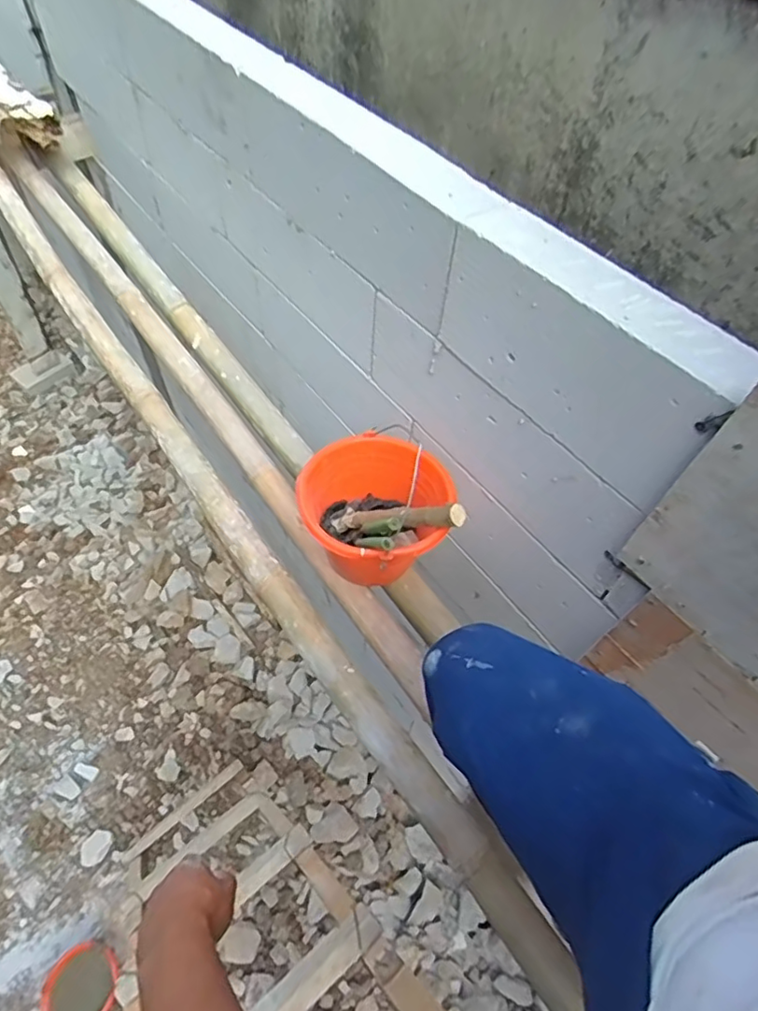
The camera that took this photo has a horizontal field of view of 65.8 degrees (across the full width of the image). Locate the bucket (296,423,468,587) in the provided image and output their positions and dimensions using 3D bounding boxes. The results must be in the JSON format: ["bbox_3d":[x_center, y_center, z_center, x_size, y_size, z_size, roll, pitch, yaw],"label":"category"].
[{"bbox_3d":[-0.003,0.010,0.956,0.233,0.208,0.241,2,54,-2],"label":"bucket"}]

